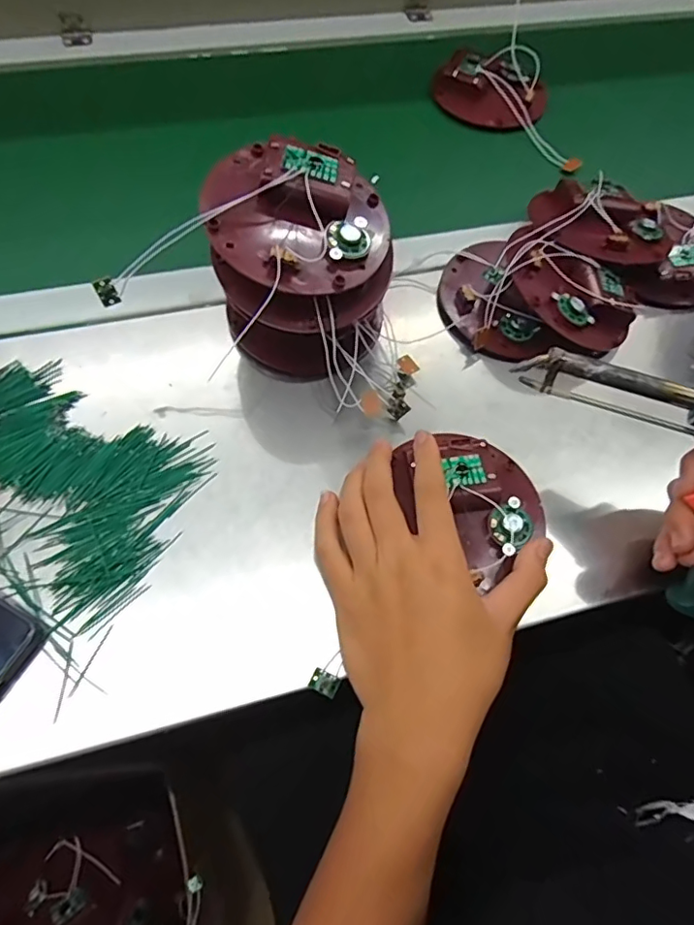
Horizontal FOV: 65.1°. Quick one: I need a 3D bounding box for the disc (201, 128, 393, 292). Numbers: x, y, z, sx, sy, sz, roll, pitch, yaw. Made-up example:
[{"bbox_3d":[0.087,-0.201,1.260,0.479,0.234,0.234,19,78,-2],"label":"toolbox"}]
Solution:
[{"bbox_3d":[-0.027,-0.160,0.345,0.113,0.021,0.107,3,77,-14],"label":"disc"}]

